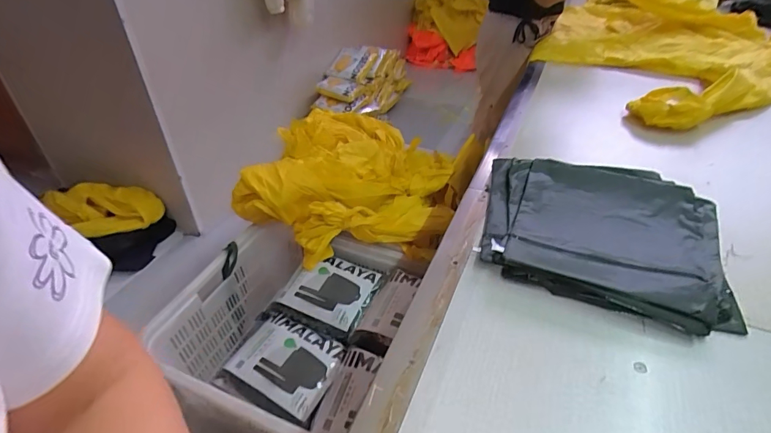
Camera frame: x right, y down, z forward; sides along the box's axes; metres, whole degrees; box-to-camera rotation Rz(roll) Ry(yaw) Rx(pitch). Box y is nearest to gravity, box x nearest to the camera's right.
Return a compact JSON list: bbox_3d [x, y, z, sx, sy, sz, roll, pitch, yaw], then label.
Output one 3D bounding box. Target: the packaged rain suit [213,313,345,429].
[{"bbox_3d":[-0.272,0.373,1.105,0.297,0.034,0.235,15,42,21],"label":"packaged rain suit"}]

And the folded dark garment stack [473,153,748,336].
[{"bbox_3d":[0.339,0.007,0.693,0.346,0.029,0.347,12,41,19],"label":"folded dark garment stack"}]

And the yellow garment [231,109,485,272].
[{"bbox_3d":[-0.071,-0.154,1.464,0.666,0.193,0.658,13,40,18],"label":"yellow garment"}]

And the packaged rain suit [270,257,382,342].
[{"bbox_3d":[-0.163,0.211,1.232,0.258,0.061,0.221,14,40,19],"label":"packaged rain suit"}]

